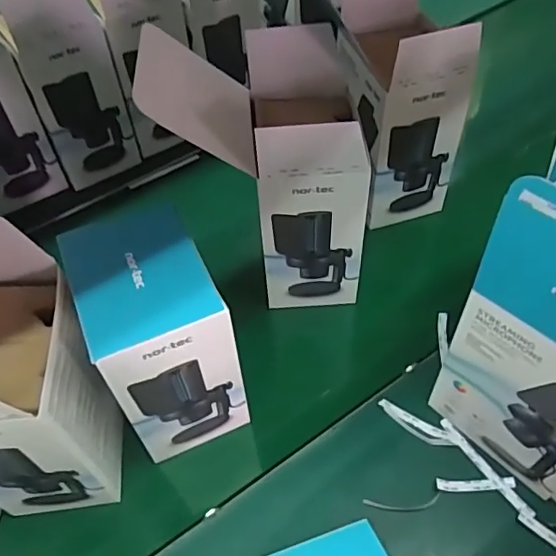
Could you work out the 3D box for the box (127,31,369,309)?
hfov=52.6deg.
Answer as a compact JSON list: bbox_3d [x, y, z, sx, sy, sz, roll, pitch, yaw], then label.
[{"bbox_3d":[-0.015,-0.124,0.646,0.203,0.304,0.173,-5,55,0],"label":"box"}]

